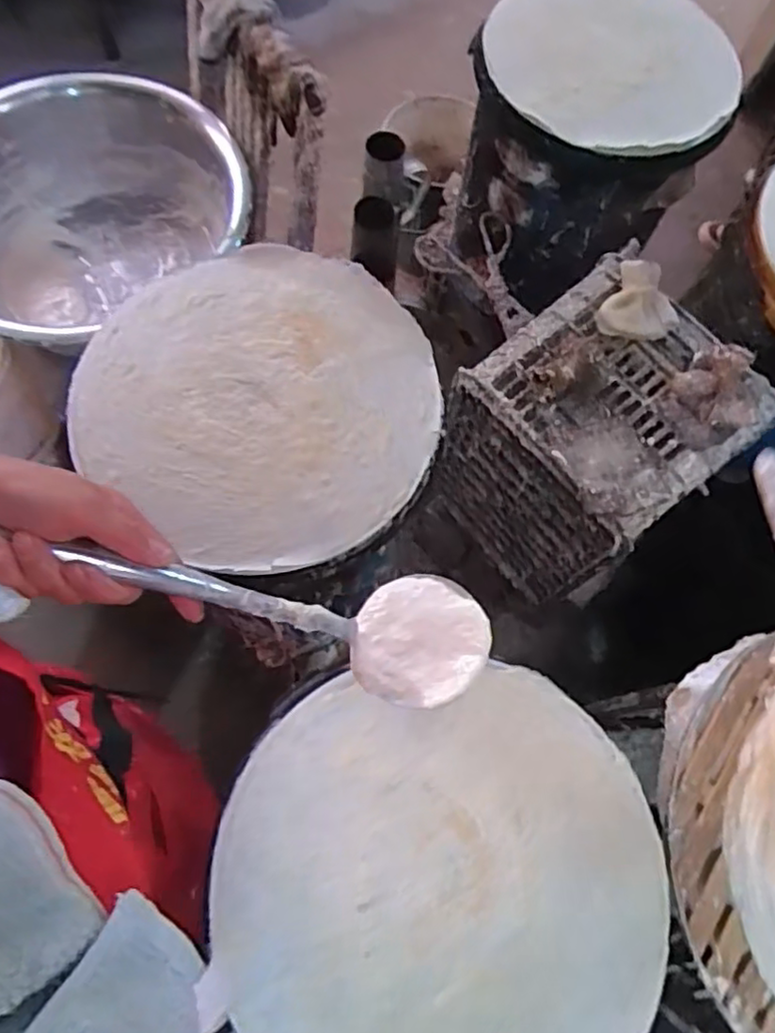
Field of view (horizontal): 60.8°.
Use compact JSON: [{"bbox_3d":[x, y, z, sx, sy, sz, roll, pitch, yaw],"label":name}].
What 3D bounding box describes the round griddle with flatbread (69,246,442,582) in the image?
[{"bbox_3d":[-0.127,-0.129,0.698,0.367,0.025,0.358,1,70,-2],"label":"round griddle with flatbread"}]

